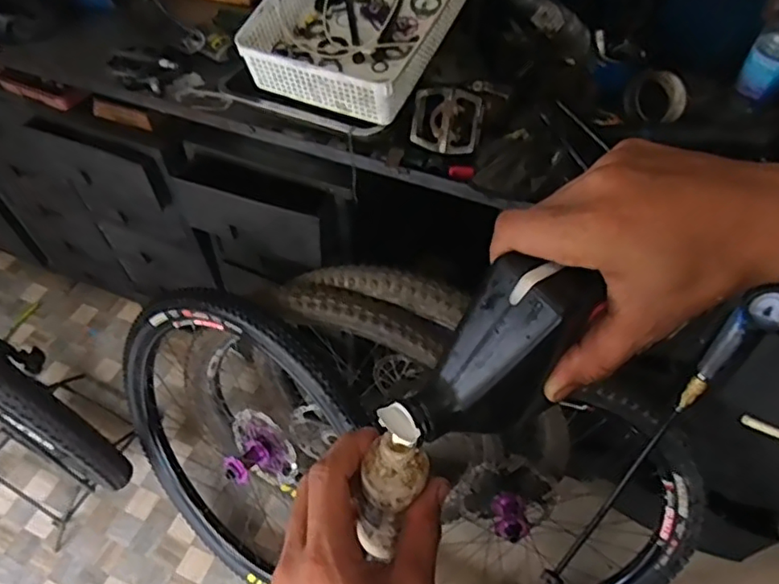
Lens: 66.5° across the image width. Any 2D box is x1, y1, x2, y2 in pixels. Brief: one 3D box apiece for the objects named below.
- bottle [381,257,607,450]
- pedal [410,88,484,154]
[{"bbox_3d":[0.059,0.036,0.319,0.123,0.064,0.048,-46,33,11],"label":"bottle"},{"bbox_3d":[0.086,-0.256,0.888,0.104,0.091,0.026,11,22,13],"label":"pedal"}]

